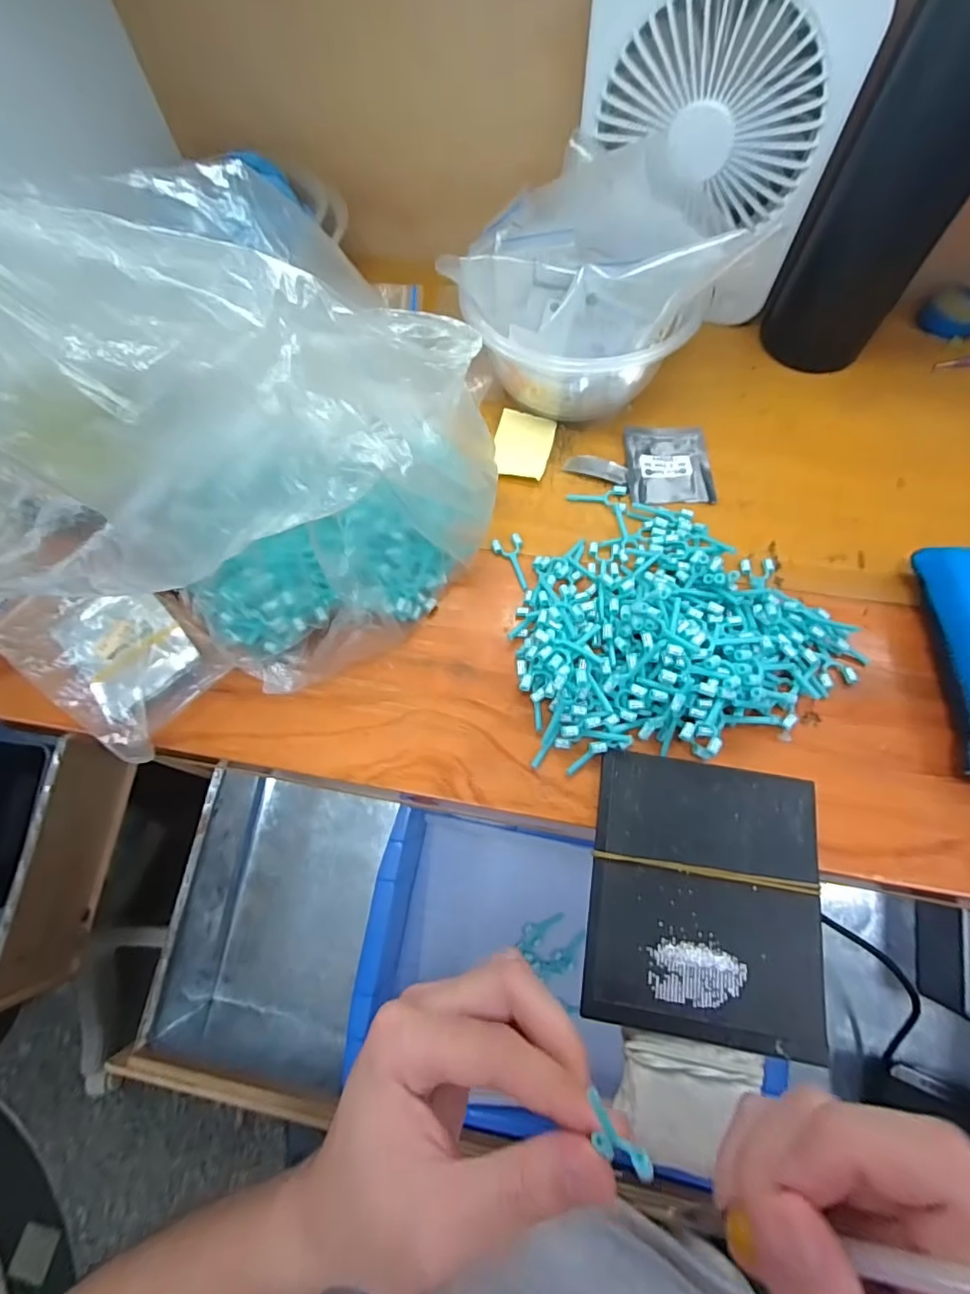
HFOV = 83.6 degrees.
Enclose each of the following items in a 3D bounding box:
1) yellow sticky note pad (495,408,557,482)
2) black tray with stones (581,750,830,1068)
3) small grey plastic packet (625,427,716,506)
[{"bbox_3d":[0.023,-0.124,0.333,0.035,0.004,0.049,11,68,7],"label":"yellow sticky note pad"},{"bbox_3d":[0.094,0.105,0.232,0.094,0.005,0.107,9,68,6],"label":"black tray with stones"},{"bbox_3d":[0.109,-0.108,0.323,0.050,0.005,0.058,-1,67,2],"label":"small grey plastic packet"}]

